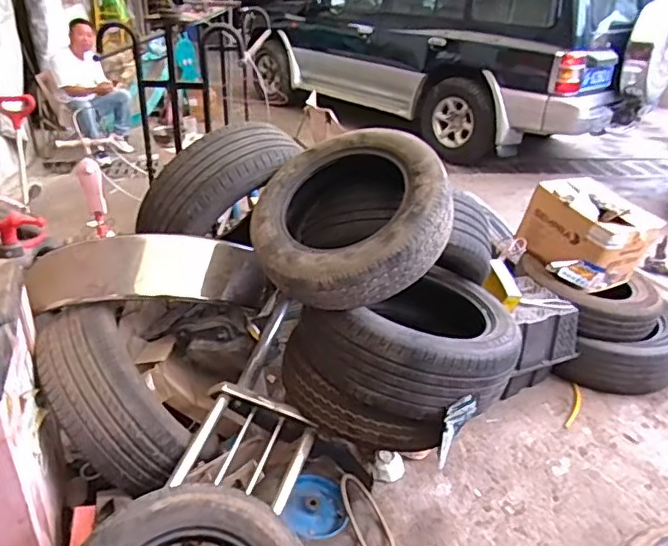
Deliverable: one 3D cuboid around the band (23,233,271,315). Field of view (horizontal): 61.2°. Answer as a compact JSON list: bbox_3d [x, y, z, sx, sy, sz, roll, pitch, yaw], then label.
[{"bbox_3d":[-0.568,0.001,1.768,0.701,0.240,0.140,-3,4,-17],"label":"band"}]

